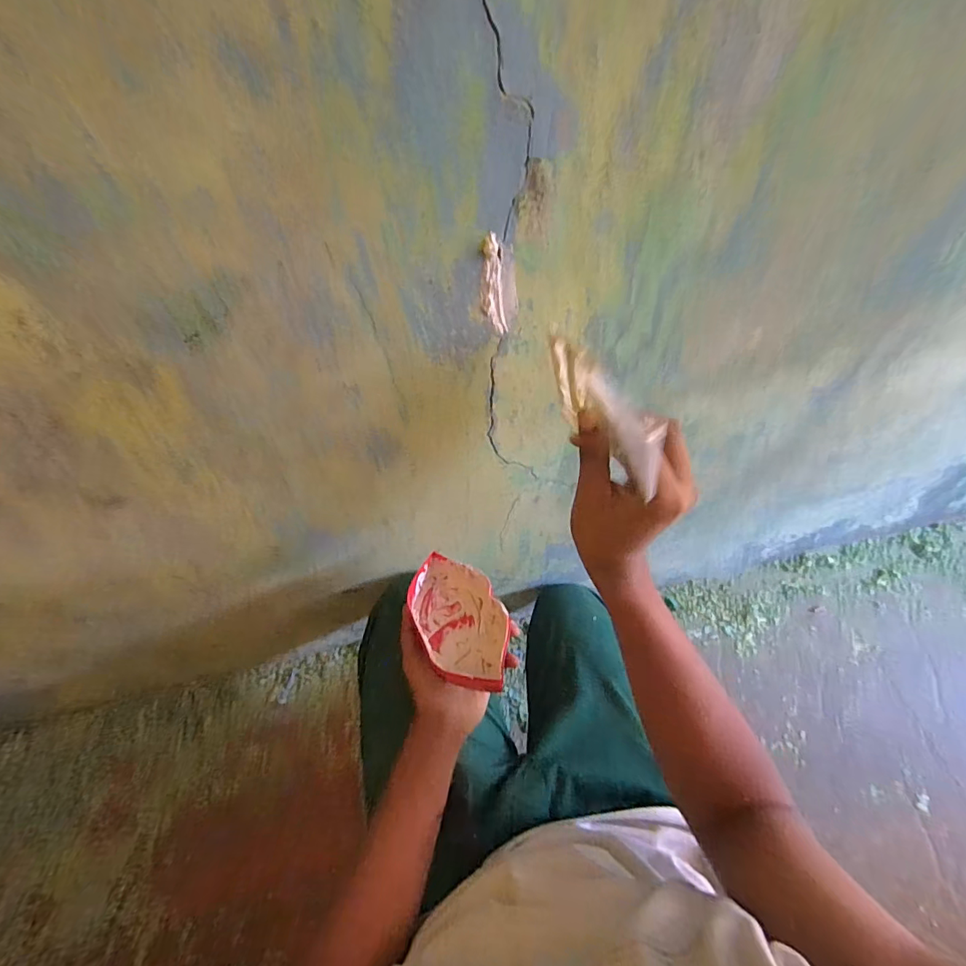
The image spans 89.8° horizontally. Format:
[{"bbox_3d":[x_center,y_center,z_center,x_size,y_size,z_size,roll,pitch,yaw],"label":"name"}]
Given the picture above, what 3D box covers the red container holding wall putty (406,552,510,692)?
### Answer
[{"bbox_3d":[-0.023,0.143,0.503,0.083,0.041,0.149,-27,60,-12],"label":"red container holding wall putty"}]

